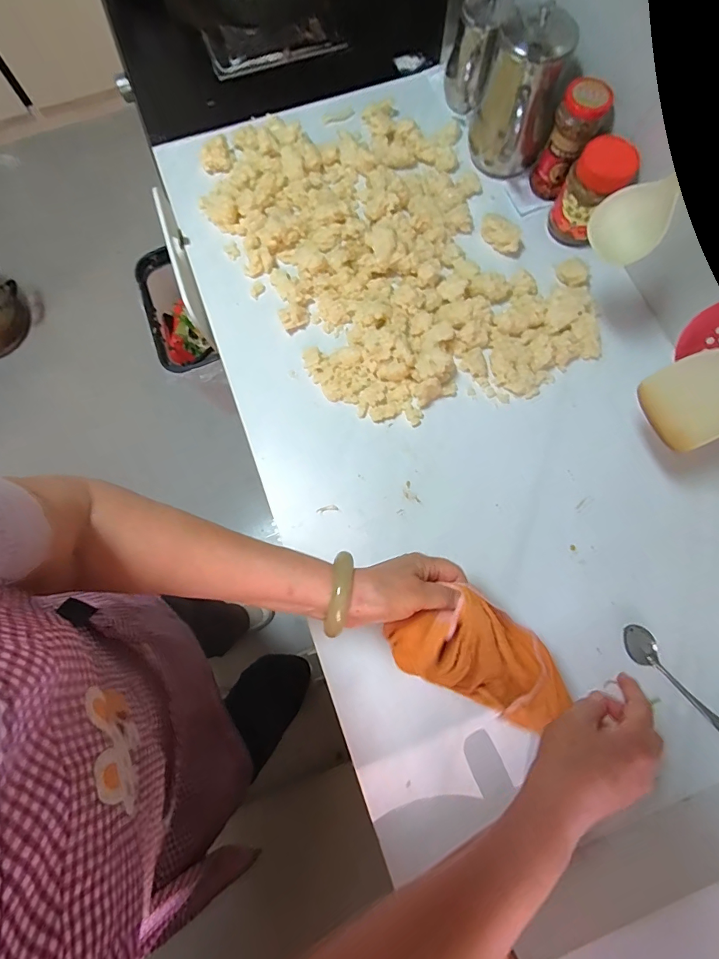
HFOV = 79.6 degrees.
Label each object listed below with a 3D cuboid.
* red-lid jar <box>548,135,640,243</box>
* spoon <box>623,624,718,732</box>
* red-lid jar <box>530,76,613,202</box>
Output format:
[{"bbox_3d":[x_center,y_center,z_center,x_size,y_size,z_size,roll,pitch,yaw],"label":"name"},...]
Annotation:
[{"bbox_3d":[0.316,-0.390,0.595,0.077,0.122,0.067,32,78,7],"label":"red-lid jar"},{"bbox_3d":[0.365,0.229,0.489,0.157,0.019,0.035,42,80,9],"label":"spoon"},{"bbox_3d":[0.291,-0.465,0.605,0.066,0.122,0.066,27,78,6],"label":"red-lid jar"}]

